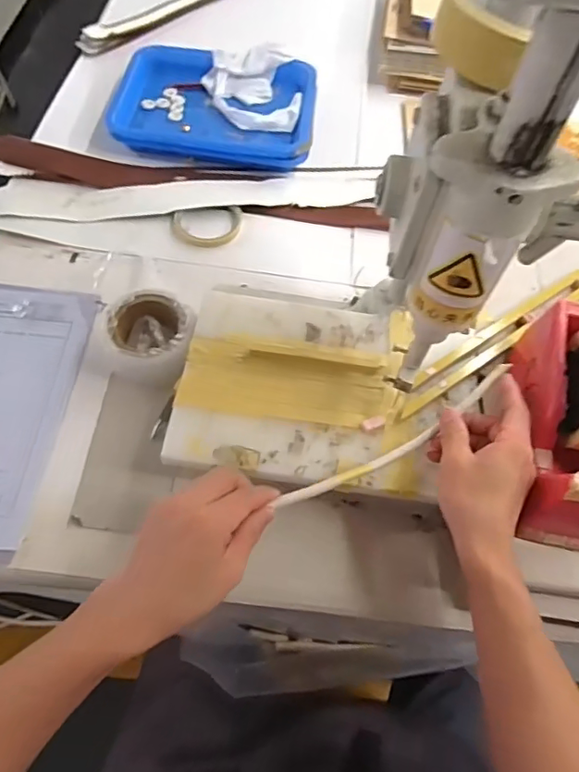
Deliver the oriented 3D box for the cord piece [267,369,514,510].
[{"bbox_3d":[0.101,0.048,0.476,0.253,0.026,0.019,-28,68,-13],"label":"cord piece"}]

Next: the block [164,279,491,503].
[{"bbox_3d":[0.027,-0.006,0.537,0.262,0.028,0.215,9,63,1],"label":"block"}]

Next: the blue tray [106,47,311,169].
[{"bbox_3d":[-0.110,-0.417,0.805,0.290,0.042,0.209,4,63,-2],"label":"blue tray"}]

